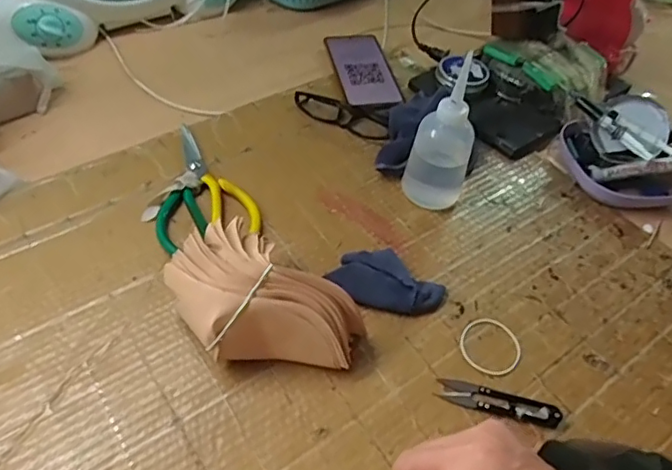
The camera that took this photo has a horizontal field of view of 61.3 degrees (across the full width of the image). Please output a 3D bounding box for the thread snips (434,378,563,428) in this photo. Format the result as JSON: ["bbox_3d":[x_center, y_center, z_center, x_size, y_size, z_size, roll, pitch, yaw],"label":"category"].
[{"bbox_3d":[0.138,0.140,0.480,0.100,0.009,0.022,14,49,6],"label":"thread snips"}]

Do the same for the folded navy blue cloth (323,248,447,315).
[{"bbox_3d":[0.049,0.047,0.544,0.103,0.019,0.063,28,52,17],"label":"folded navy blue cloth"}]

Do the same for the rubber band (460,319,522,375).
[{"bbox_3d":[0.140,0.100,0.513,0.054,0.004,0.057,3,49,-4],"label":"rubber band"}]

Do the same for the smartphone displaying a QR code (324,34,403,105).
[{"bbox_3d":[0.037,-0.224,0.768,0.075,0.008,0.161,-6,53,-11],"label":"smartphone displaying a QR code"}]

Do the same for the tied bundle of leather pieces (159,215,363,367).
[{"bbox_3d":[-0.064,0.060,0.475,0.162,0.083,0.102,30,53,19],"label":"tied bundle of leather pieces"}]

